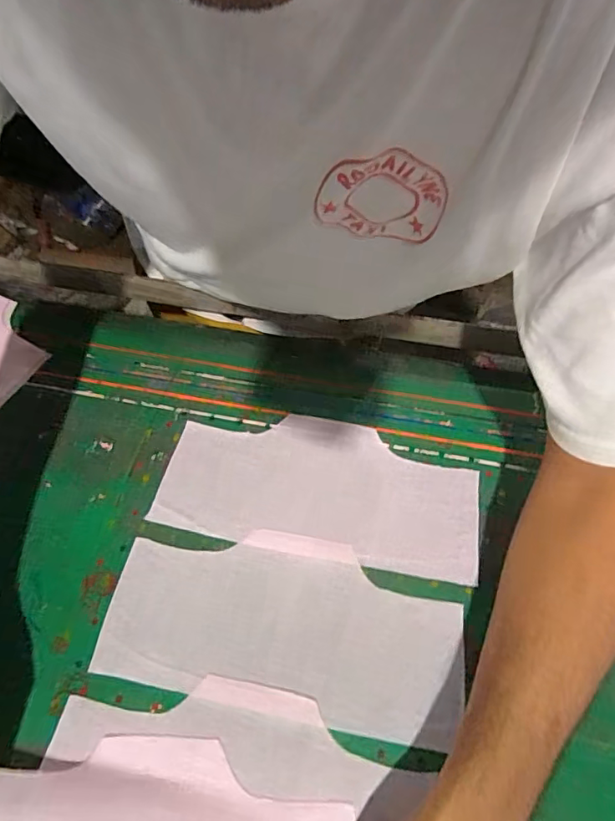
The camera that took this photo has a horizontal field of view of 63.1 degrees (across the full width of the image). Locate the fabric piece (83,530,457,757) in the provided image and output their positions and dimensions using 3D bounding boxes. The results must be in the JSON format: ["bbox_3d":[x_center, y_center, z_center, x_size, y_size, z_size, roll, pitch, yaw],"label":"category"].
[{"bbox_3d":[-0.019,0.174,0.420,0.288,0.010,0.135,9,60,6],"label":"fabric piece"}]

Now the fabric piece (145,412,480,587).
[{"bbox_3d":[0.012,0.069,0.483,0.296,0.006,0.137,10,60,6],"label":"fabric piece"}]

